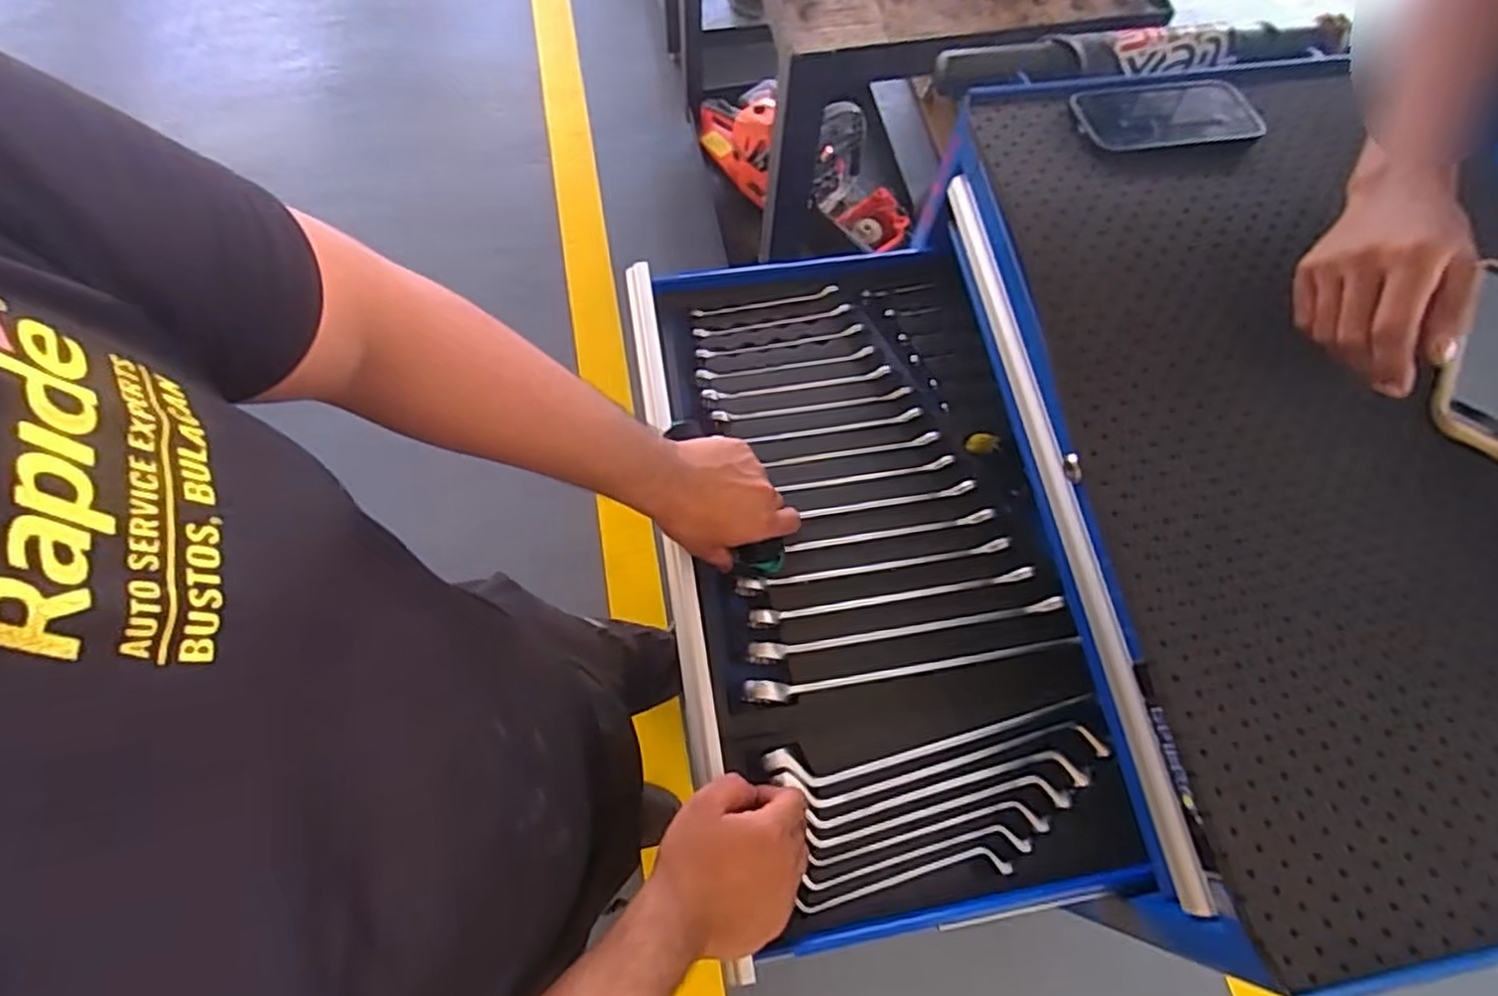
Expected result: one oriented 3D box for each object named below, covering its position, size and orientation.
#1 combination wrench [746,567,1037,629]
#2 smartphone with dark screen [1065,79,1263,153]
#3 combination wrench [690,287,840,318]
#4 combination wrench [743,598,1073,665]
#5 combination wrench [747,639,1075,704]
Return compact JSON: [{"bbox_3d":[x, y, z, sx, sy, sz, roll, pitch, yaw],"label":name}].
[{"bbox_3d":[0.124,0.086,0.635,0.249,0.020,0.014,-8,71,-6],"label":"combination wrench"},{"bbox_3d":[0.348,-0.317,0.611,0.150,0.012,0.067,-6,71,-5],"label":"smartphone with dark screen"},{"bbox_3d":[0.016,-0.194,0.732,0.148,0.005,0.010,-11,71,-7],"label":"combination wrench"},{"bbox_3d":[0.131,0.115,0.630,0.273,0.035,0.018,-7,71,-5],"label":"combination wrench"},{"bbox_3d":[0.137,0.142,0.607,0.281,0.024,0.018,-6,71,-5],"label":"combination wrench"}]

